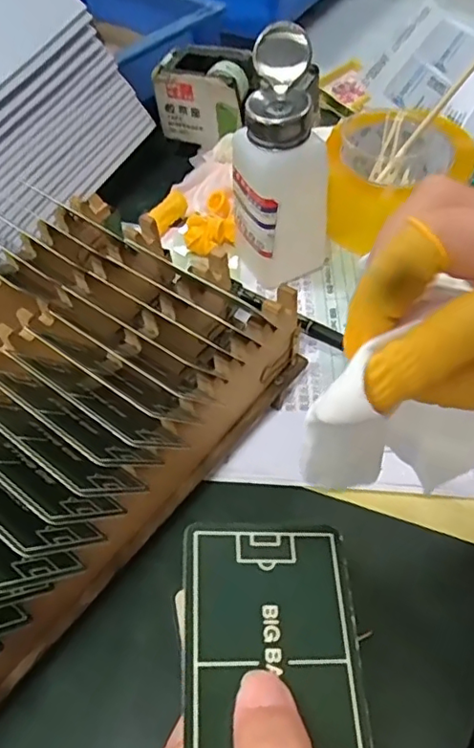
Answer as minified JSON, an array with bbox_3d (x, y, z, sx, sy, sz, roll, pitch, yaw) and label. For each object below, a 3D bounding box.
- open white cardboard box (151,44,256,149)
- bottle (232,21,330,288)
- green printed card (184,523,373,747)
[{"bbox_3d":[-0.022,-0.240,0.497,0.081,0.061,0.054,21,58,18],"label":"open white cardboard box"},{"bbox_3d":[0.024,-0.133,0.376,0.057,0.153,0.053,-2,54,2],"label":"bottle"},{"bbox_3d":[0.011,0.086,0.172,0.053,0.004,0.082,3,56,-9],"label":"green printed card"}]

